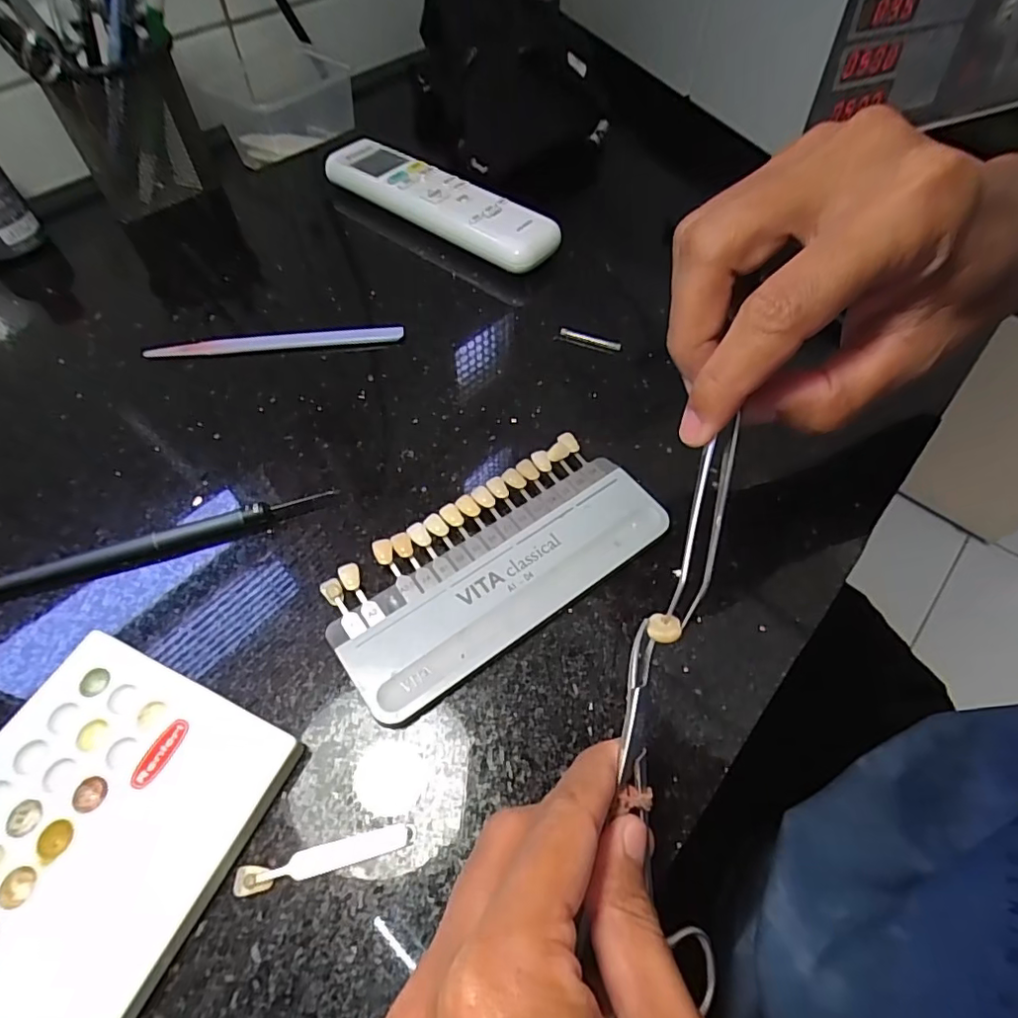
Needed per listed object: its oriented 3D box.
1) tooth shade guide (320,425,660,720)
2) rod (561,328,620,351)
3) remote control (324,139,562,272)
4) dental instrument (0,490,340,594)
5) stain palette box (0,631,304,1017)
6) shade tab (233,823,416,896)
[{"bbox_3d":[-0.005,0.022,0.237,0.145,0.010,0.066,-32,62,-20],"label":"tooth shade guide"},{"bbox_3d":[0.047,-0.097,0.318,0.035,0.005,0.004,18,58,11],"label":"rod"},{"bbox_3d":[-0.047,-0.205,0.375,0.180,0.025,0.040,34,62,20],"label":"remote control"},{"bbox_3d":[-0.156,0.016,0.239,0.156,0.009,0.009,-18,59,-12],"label":"dental instrument"},{"bbox_3d":[-0.146,0.122,0.168,0.096,0.012,0.152,23,59,14],"label":"stain palette box"},{"bbox_3d":[-0.059,0.113,0.180,0.055,0.005,0.008,-12,58,-8],"label":"shade tab"}]

